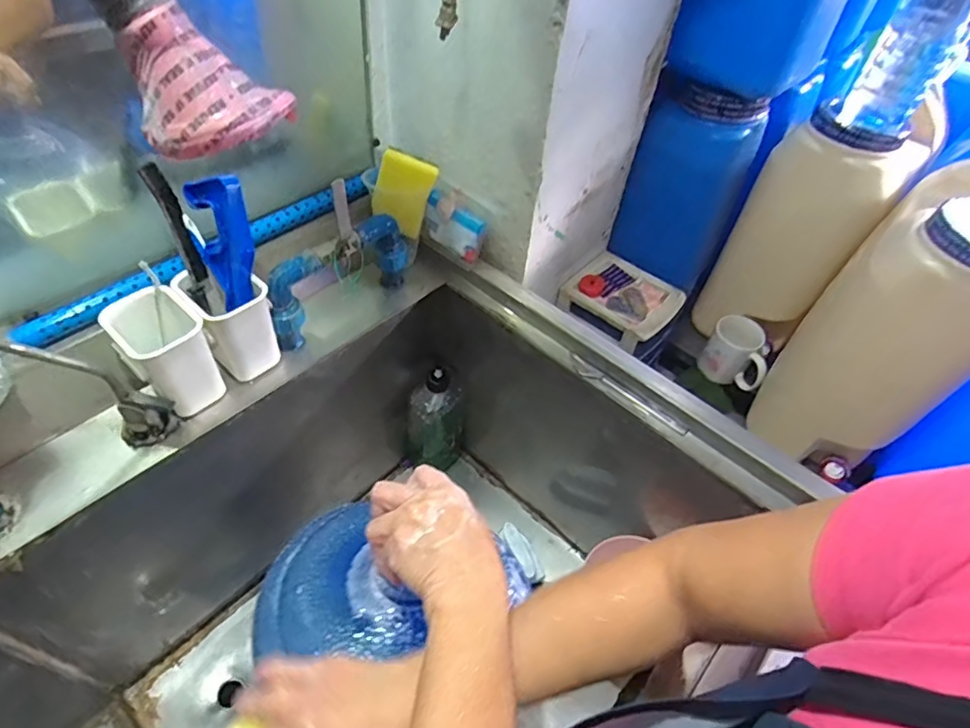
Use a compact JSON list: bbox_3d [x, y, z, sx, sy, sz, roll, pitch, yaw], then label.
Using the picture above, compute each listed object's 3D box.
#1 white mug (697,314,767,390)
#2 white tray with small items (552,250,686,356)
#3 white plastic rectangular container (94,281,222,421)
[{"bbox_3d":[0.436,-0.018,0.952,0.101,0.107,0.072,22,51,13],"label":"white mug"},{"bbox_3d":[0.223,-0.106,0.892,0.163,0.048,0.140,35,55,22],"label":"white tray with small items"},{"bbox_3d":[-0.330,-0.012,0.571,0.089,0.105,0.071,38,56,24],"label":"white plastic rectangular container"}]

